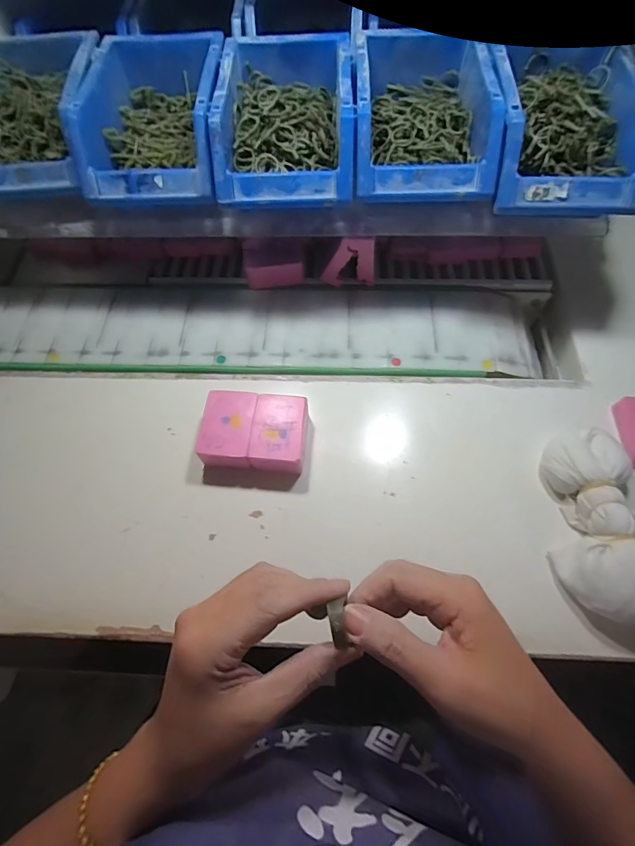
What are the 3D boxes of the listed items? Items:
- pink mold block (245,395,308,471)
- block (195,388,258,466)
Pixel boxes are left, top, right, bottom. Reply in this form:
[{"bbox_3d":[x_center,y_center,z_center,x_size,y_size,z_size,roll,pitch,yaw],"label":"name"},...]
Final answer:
[{"bbox_3d":[-0.035,0.013,0.396,0.051,0.033,0.072,6,65,4],"label":"pink mold block"},{"bbox_3d":[-0.085,0.008,0.400,0.049,0.036,0.072,5,65,4],"label":"block"}]

